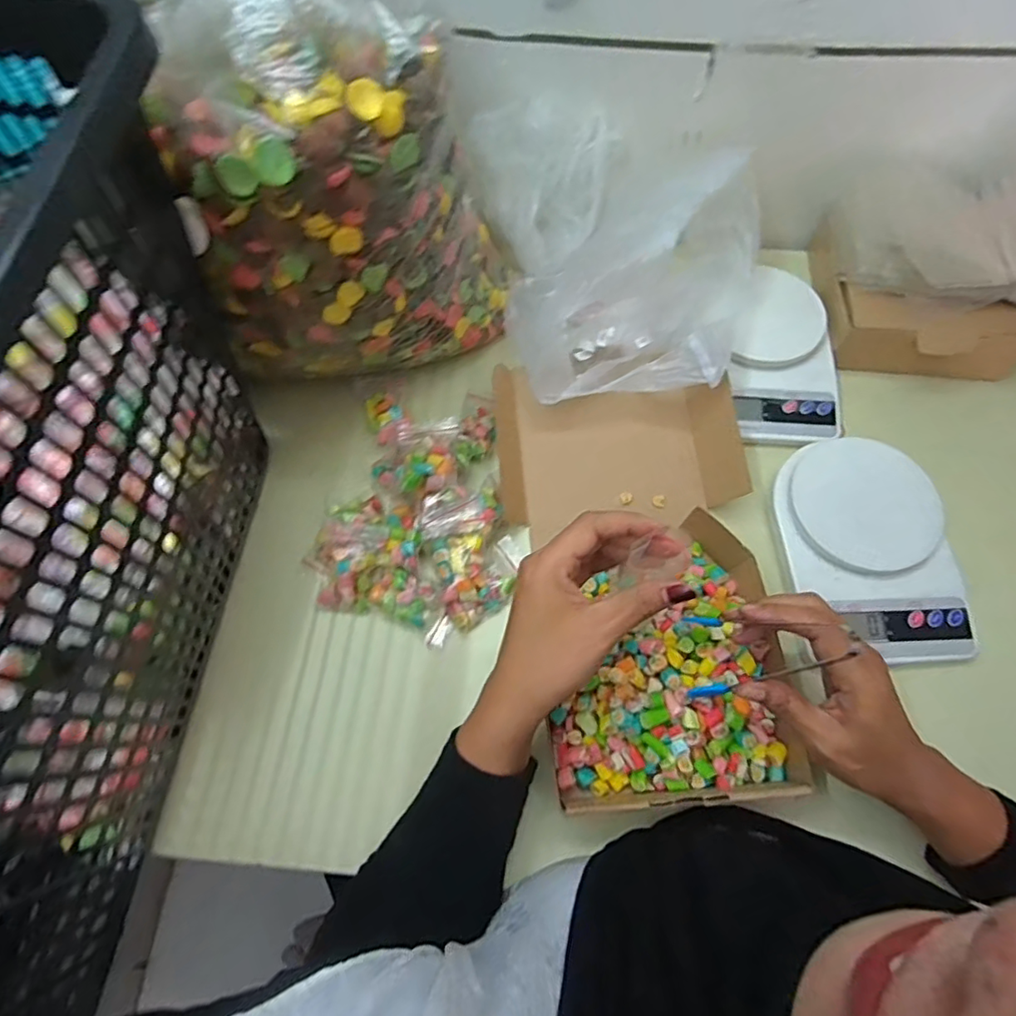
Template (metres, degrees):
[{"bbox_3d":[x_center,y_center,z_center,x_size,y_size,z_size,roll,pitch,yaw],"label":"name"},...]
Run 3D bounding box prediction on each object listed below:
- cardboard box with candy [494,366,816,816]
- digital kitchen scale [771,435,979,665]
[{"bbox_3d":[0.106,0.033,0.439,0.187,0.059,0.348,-7,64,-2],"label":"cardboard box with candy"},{"bbox_3d":[0.282,0.029,0.438,0.116,0.032,0.172,-5,67,-1],"label":"digital kitchen scale"}]

